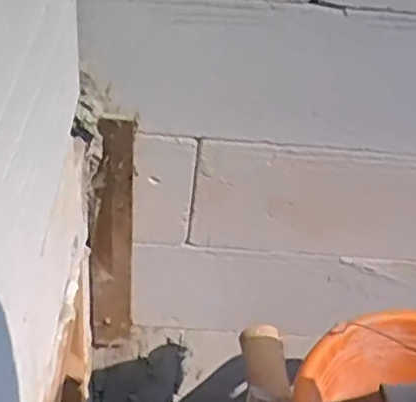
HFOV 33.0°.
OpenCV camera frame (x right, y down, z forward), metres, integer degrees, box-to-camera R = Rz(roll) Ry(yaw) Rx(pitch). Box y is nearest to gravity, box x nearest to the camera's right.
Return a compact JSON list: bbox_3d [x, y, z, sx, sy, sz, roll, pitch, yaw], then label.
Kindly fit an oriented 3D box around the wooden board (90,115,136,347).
[{"bbox_3d":[-0.143,0.067,1.037,0.065,0.451,0.021,1,40,-6],"label":"wooden board"}]

